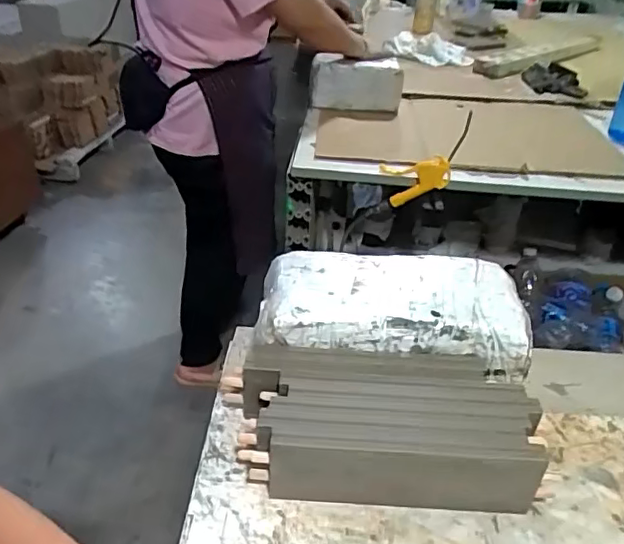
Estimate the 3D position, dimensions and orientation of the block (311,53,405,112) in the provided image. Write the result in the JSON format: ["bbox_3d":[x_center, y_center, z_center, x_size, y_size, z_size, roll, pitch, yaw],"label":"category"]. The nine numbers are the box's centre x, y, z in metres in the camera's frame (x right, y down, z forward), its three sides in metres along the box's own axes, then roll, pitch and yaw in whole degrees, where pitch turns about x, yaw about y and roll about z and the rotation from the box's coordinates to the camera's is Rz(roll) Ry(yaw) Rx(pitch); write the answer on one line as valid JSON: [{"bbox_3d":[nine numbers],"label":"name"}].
[{"bbox_3d":[0.103,-0.437,1.325,0.213,0.114,0.081,8,33,8],"label":"block"}]

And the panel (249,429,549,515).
[{"bbox_3d":[0.063,0.154,0.437,0.210,0.067,0.015,4,34,1],"label":"panel"}]

